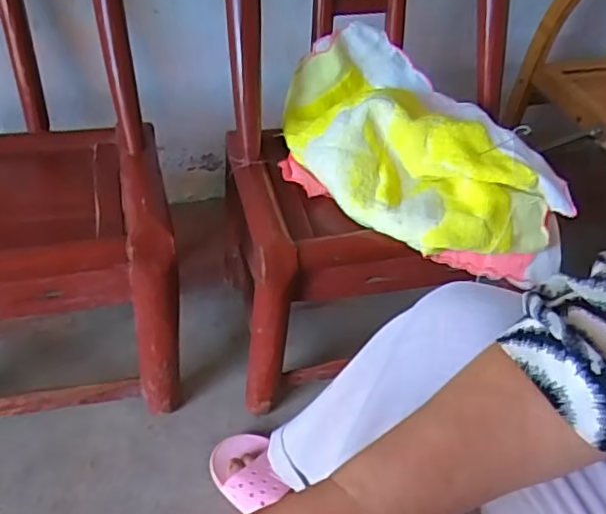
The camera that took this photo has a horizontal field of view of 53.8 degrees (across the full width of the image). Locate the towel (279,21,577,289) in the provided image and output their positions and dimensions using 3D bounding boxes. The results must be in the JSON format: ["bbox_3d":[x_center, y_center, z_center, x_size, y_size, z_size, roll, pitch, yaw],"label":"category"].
[{"bbox_3d":[0.128,-0.117,0.717,0.217,0.158,0.343,-23,52,-27],"label":"towel"}]

